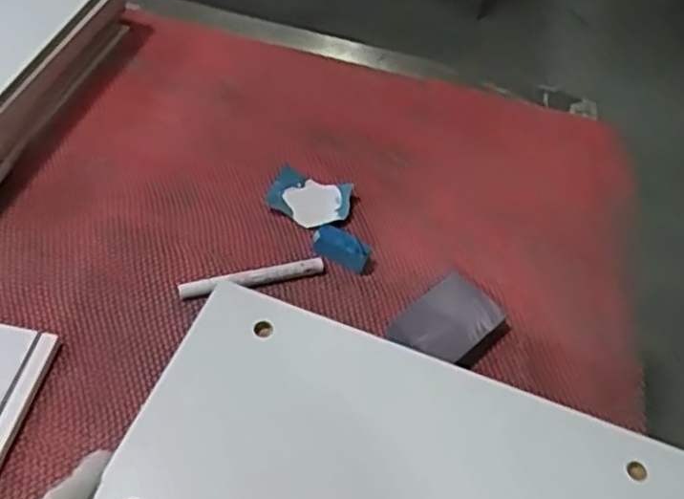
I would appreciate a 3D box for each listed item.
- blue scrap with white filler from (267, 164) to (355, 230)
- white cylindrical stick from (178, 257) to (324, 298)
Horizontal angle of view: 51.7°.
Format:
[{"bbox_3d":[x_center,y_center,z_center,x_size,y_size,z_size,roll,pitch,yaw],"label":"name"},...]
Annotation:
[{"bbox_3d":[-0.038,-0.057,0.801,0.091,0.029,0.059,18,51,6],"label":"blue scrap with white filler"},{"bbox_3d":[-0.089,0.027,0.704,0.143,0.009,0.012,-9,54,-16],"label":"white cylindrical stick"}]

